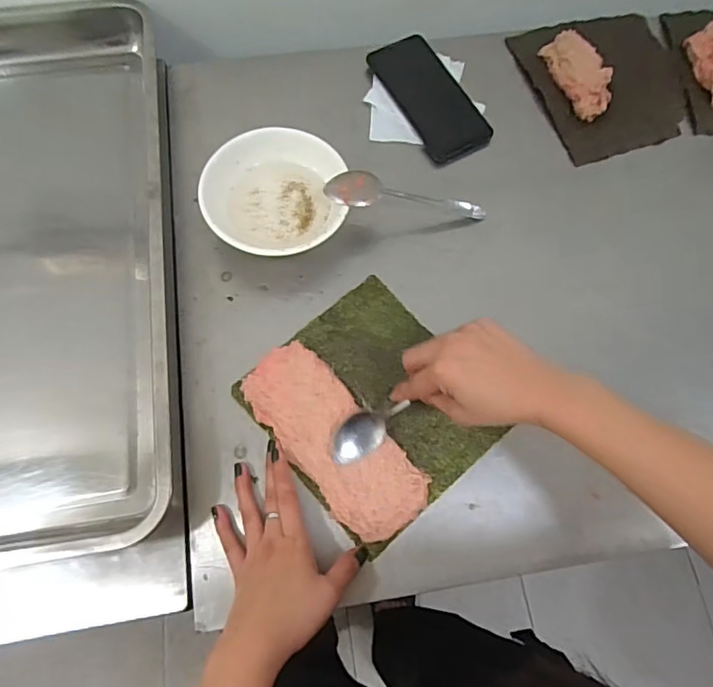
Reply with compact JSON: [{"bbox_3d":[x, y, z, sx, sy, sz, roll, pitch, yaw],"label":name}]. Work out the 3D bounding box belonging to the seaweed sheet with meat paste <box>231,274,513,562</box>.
[{"bbox_3d":[0.015,0.056,0.484,0.179,0.014,0.196,-40,77,-14],"label":"seaweed sheet with meat paste"}]

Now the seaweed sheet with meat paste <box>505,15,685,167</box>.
[{"bbox_3d":[0.301,-0.321,0.615,0.177,0.030,0.192,-17,73,-8],"label":"seaweed sheet with meat paste"}]

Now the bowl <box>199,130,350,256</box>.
[{"bbox_3d":[-0.082,-0.141,0.523,0.135,0.061,0.124,1,72,-2],"label":"bowl"}]

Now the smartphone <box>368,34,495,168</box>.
[{"bbox_3d":[0.086,-0.288,0.612,0.077,0.012,0.168,-26,75,-10],"label":"smartphone"}]

